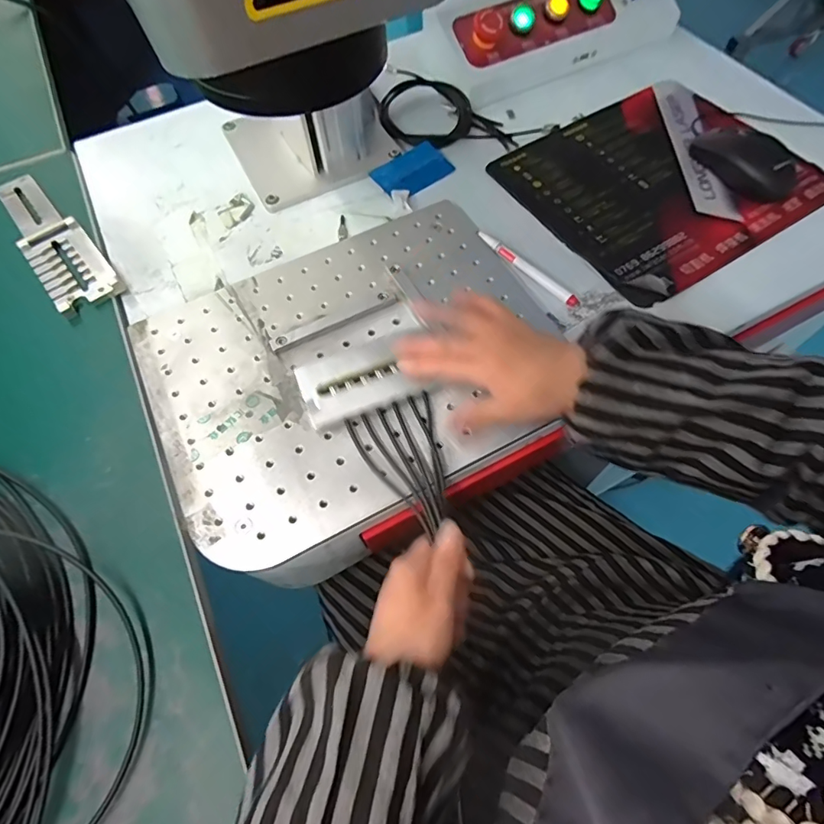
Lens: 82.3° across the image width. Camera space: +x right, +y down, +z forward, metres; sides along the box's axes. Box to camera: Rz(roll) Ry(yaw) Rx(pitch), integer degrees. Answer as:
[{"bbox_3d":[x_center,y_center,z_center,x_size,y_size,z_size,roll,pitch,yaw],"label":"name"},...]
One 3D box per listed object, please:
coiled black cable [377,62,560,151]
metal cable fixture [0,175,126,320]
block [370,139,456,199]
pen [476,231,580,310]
[{"bbox_3d":[0.050,-0.344,0.554,0.215,0.018,0.102,24,66,13],"label":"coiled black cable"},{"bbox_3d":[-0.375,-0.183,0.489,0.060,0.012,0.227,-37,68,-16],"label":"metal cable fixture"},{"bbox_3d":[0.001,-0.269,0.525,0.082,0.004,0.054,-35,72,-13],"label":"block"},{"bbox_3d":[0.110,-0.141,0.458,0.015,0.006,0.124,-40,69,-17],"label":"pen"}]

